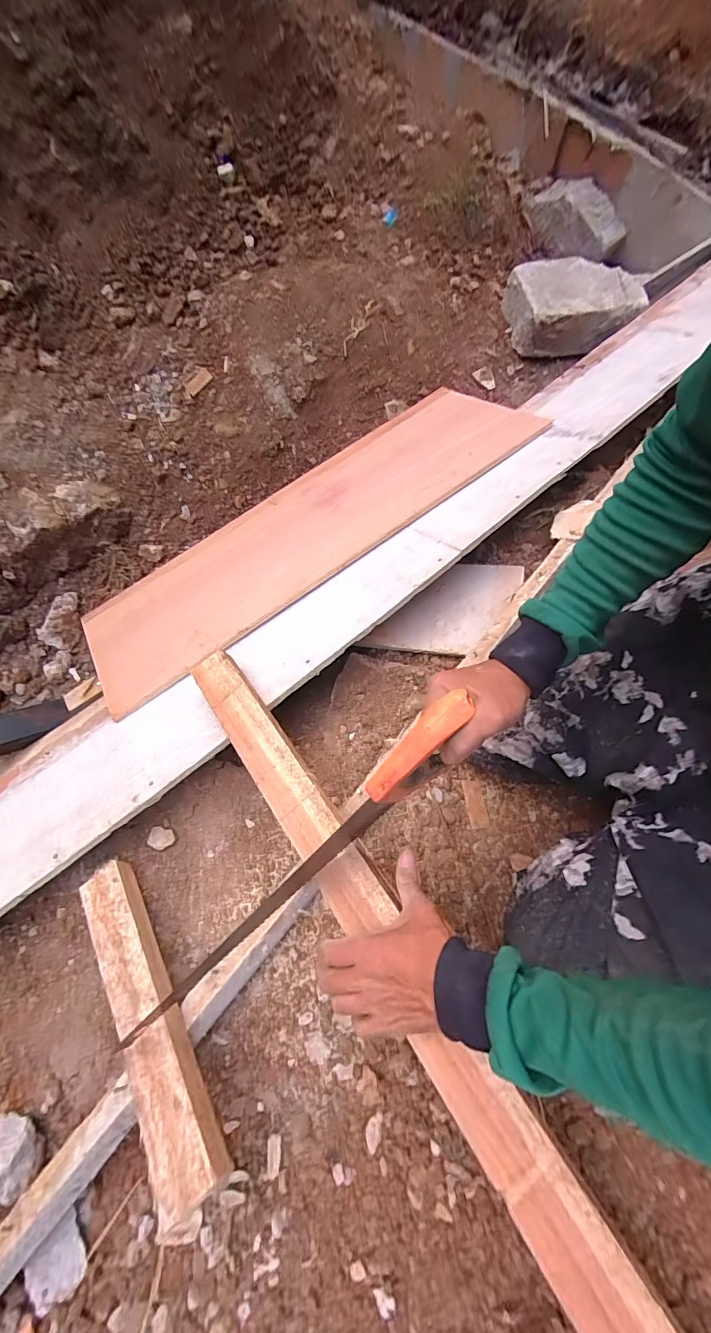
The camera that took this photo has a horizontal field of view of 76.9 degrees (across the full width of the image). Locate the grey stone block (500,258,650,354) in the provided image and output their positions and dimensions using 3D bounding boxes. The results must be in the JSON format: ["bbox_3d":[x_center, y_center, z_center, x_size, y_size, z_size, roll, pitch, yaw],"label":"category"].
[{"bbox_3d":[0.514,-0.860,1.072,0.287,0.104,0.232,-13,73,-6],"label":"grey stone block"}]

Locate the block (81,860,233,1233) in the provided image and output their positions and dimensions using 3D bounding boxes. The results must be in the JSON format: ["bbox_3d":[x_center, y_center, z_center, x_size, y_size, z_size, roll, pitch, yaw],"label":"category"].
[{"bbox_3d":[-0.243,0.391,0.516,0.064,0.027,0.347,-34,56,-12],"label":"block"}]

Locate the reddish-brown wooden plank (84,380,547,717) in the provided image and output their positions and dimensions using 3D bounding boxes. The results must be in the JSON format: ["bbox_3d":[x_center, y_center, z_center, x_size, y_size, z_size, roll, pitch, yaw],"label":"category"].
[{"bbox_3d":[-0.090,-0.283,0.870,0.923,0.017,0.335,-35,53,-9],"label":"reddish-brown wooden plank"}]

